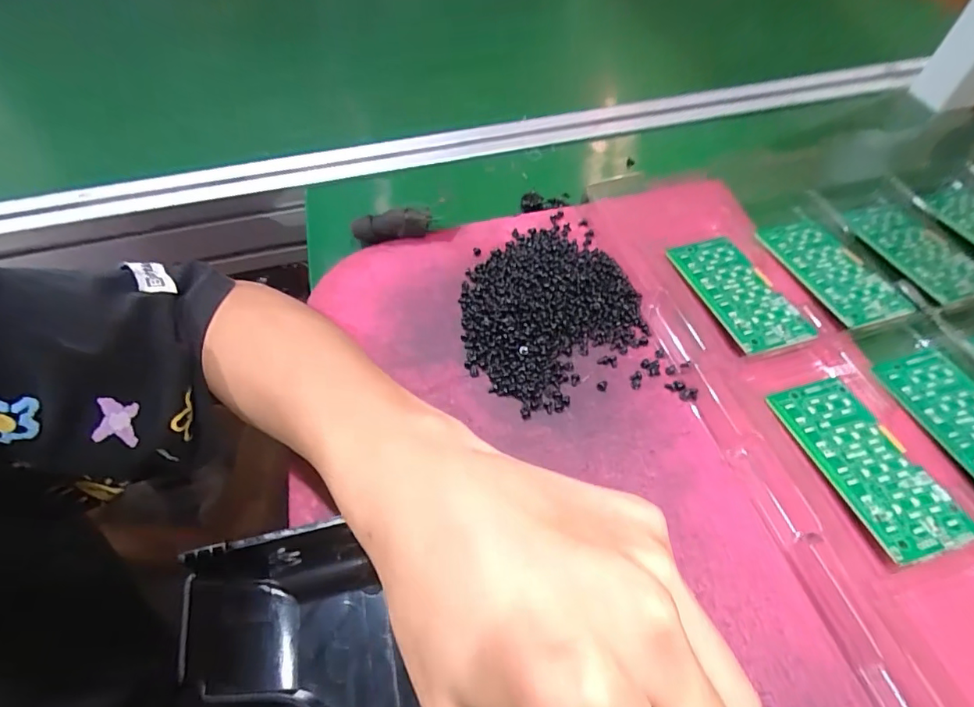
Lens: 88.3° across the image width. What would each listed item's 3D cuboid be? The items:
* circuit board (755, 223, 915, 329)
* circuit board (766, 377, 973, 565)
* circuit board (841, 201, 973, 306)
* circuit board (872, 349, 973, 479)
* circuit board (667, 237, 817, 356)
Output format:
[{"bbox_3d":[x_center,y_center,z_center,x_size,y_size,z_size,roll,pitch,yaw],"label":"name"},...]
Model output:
[{"bbox_3d":[0.222,-0.055,0.326,0.046,0.005,0.092,-17,59,-7],"label":"circuit board"},{"bbox_3d":[0.192,0.054,0.255,0.045,0.004,0.093,-14,52,-8],"label":"circuit board"},{"bbox_3d":[0.293,-0.072,0.343,0.052,0.004,0.094,-14,59,-5],"label":"circuit board"},{"bbox_3d":[0.256,0.038,0.264,0.047,0.004,0.093,-18,59,-7],"label":"circuit board"},{"bbox_3d":[0.157,-0.039,0.315,0.046,0.008,0.091,-17,59,-7],"label":"circuit board"}]

